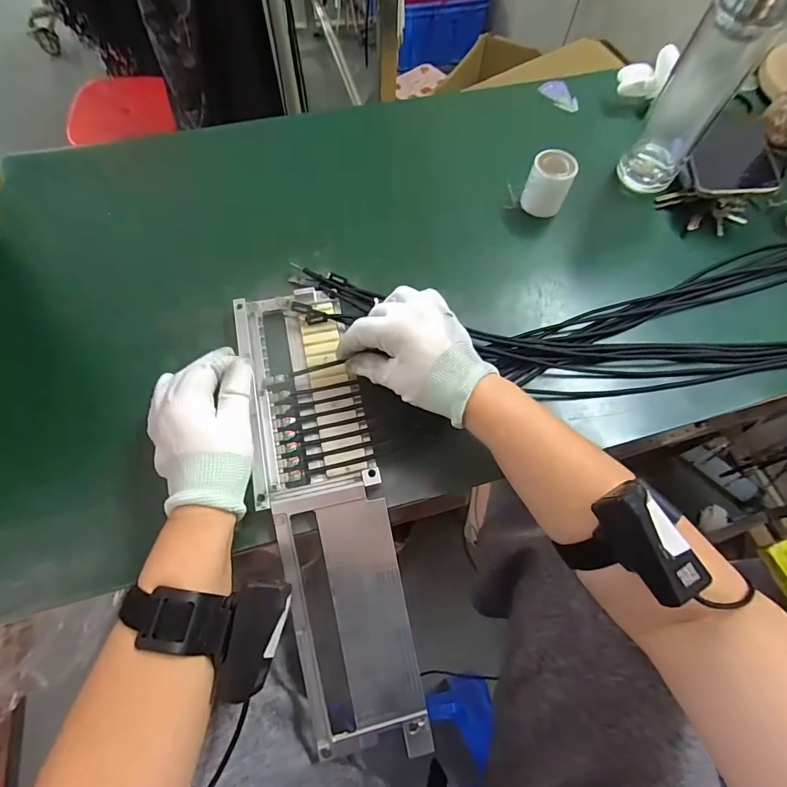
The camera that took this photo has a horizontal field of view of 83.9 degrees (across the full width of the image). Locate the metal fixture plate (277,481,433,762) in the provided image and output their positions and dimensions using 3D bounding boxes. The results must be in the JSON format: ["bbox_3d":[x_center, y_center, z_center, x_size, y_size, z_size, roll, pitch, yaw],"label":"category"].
[{"bbox_3d":[-0.033,0.180,0.343,0.089,0.006,0.207,-12,89,-8],"label":"metal fixture plate"}]

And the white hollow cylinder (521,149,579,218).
[{"bbox_3d":[0.172,-0.232,0.488,0.048,0.061,0.038,21,66,8],"label":"white hollow cylinder"}]

